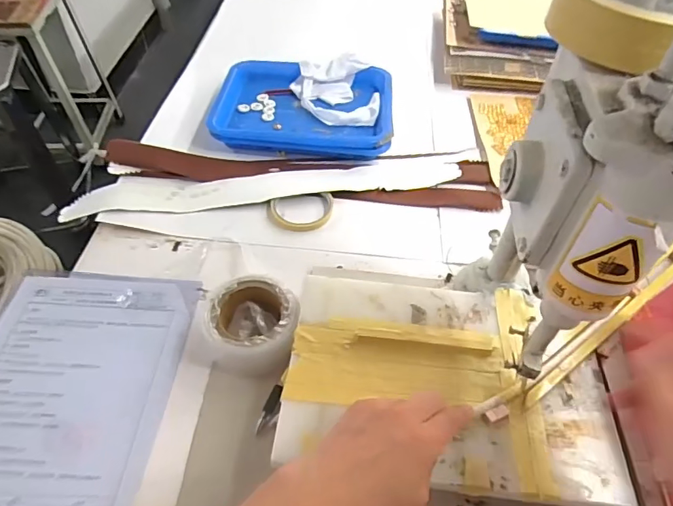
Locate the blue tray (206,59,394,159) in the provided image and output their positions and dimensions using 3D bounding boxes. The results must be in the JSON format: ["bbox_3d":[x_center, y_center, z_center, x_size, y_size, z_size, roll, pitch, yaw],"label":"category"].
[{"bbox_3d":[-0.051,-0.248,0.796,0.282,0.045,0.213,4,50,1],"label":"blue tray"}]

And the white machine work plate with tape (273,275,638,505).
[{"bbox_3d":[0.105,0.116,0.455,0.298,0.009,0.201,7,50,3],"label":"white machine work plate with tape"}]

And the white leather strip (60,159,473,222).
[{"bbox_3d":[-0.097,-0.098,0.684,0.552,0.016,0.063,-6,51,-8],"label":"white leather strip"}]

